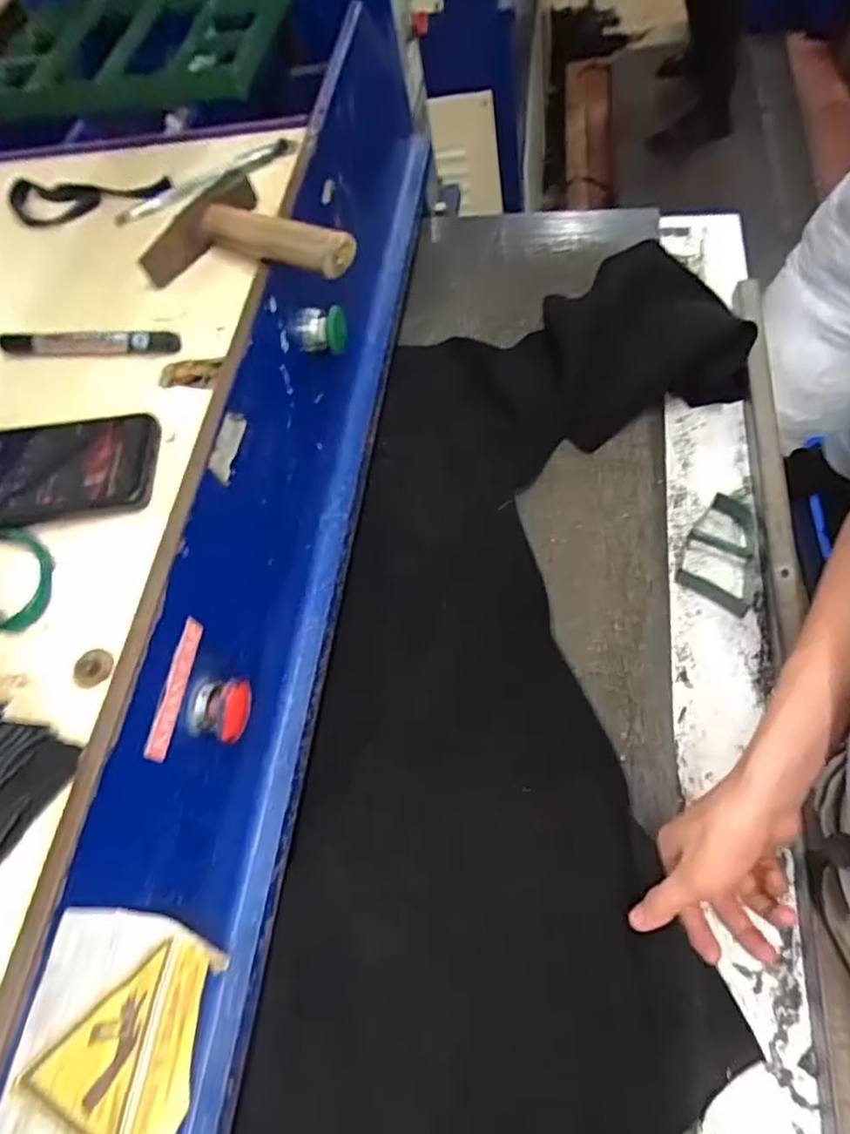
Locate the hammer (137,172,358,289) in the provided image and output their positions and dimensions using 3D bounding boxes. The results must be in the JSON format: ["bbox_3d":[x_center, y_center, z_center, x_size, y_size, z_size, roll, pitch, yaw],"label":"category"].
[{"bbox_3d":[-0.119,-0.244,0.466,0.170,0.038,0.103,19,63,26],"label":"hammer"}]

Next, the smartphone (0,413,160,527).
[{"bbox_3d":[-0.253,-0.060,0.407,0.163,0.018,0.073,-9,62,4],"label":"smartphone"}]

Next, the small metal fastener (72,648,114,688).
[{"bbox_3d":[-0.180,0.055,0.348,0.018,0.009,0.024,-13,63,-6],"label":"small metal fastener"}]

